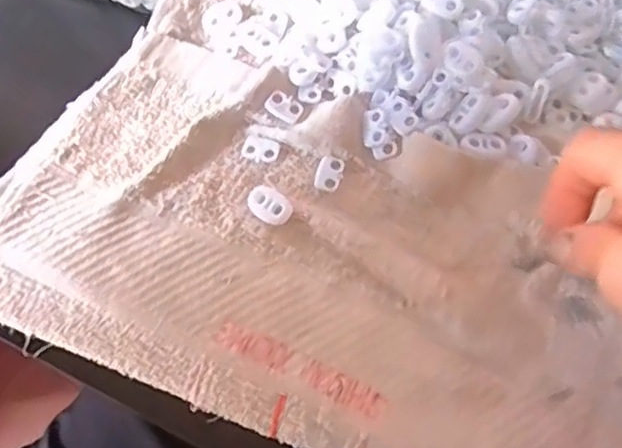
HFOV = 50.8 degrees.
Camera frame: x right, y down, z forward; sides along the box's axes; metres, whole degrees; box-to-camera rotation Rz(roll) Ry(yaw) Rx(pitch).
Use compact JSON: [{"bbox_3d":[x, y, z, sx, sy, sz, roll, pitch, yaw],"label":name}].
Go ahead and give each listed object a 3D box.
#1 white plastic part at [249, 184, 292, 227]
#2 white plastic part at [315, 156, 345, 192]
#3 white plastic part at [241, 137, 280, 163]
[{"bbox_3d":[-0.020,-0.009,0.311,0.016,0.008,0.022,-41,70,-16],"label":"white plastic part"},{"bbox_3d":[0.009,-0.025,0.320,0.012,0.004,0.018,12,65,7],"label":"white plastic part"},{"bbox_3d":[-0.025,-0.037,0.326,0.018,0.004,0.011,14,66,8],"label":"white plastic part"}]

